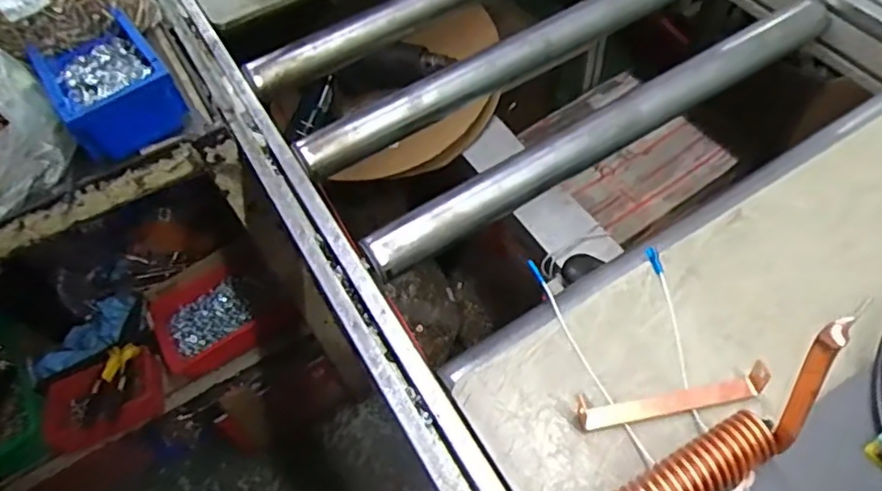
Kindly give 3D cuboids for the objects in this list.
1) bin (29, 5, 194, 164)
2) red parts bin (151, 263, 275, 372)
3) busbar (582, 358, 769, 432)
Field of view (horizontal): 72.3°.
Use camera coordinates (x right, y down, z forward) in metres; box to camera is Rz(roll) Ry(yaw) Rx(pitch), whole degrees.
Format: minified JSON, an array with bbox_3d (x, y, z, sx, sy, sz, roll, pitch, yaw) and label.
[{"bbox_3d":[-0.324,-0.158,0.589,0.100,0.063,0.136,-34,60,-16],"label":"bin"},{"bbox_3d":[-0.340,0.112,0.893,0.149,0.053,0.128,-32,60,-15],"label":"red parts bin"},{"bbox_3d":[0.165,0.108,0.432,0.132,0.020,0.023,-11,57,-2],"label":"busbar"}]

